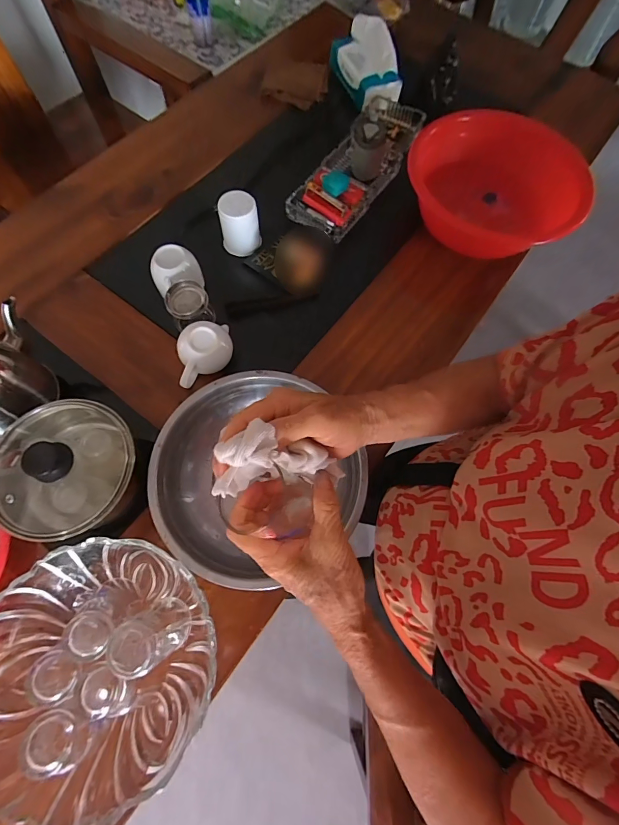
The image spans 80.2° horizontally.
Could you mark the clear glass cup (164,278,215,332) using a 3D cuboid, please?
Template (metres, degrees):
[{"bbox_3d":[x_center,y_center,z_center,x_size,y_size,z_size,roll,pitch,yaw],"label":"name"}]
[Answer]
[{"bbox_3d":[-0.185,-0.161,0.572,0.064,0.060,0.057,-26,71,-10],"label":"clear glass cup"}]

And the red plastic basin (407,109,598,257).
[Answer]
[{"bbox_3d":[0.331,-0.417,0.666,0.286,0.101,0.291,0,69,0],"label":"red plastic basin"}]

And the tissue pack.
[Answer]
[{"bbox_3d":[0.121,-0.744,0.776,0.101,0.088,0.172,-22,71,-8],"label":"tissue pack"}]

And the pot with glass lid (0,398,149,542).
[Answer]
[{"bbox_3d":[-0.294,0.068,0.447,0.135,0.114,0.164,-2,70,-4],"label":"pot with glass lid"}]

